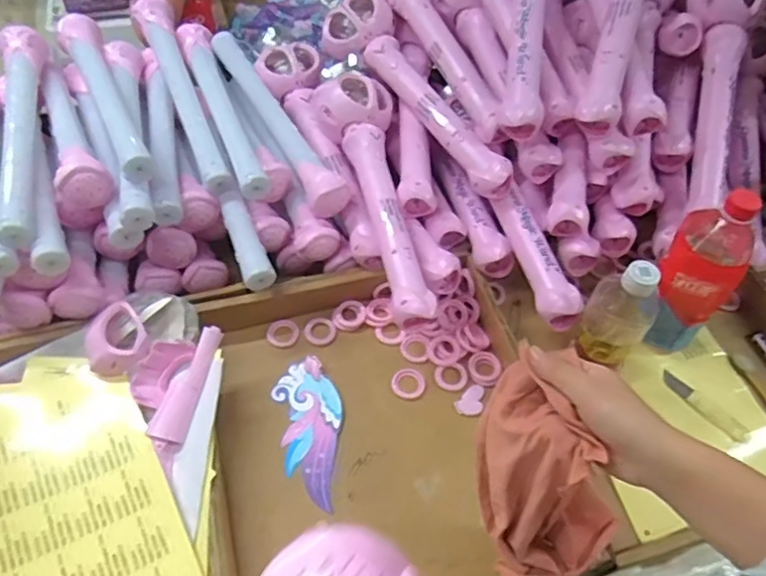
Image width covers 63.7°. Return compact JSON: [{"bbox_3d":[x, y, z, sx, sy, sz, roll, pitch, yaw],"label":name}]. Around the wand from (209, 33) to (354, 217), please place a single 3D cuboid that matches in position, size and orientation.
[{"bbox_3d":[-0.129,-0.212,0.767,0.051,0.054,0.301,-25,61,-18],"label":"wand"}]

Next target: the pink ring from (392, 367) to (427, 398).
[{"bbox_3d":[0.030,0.108,0.705,0.038,0.004,0.038,1,56,-2],"label":"pink ring"}]

